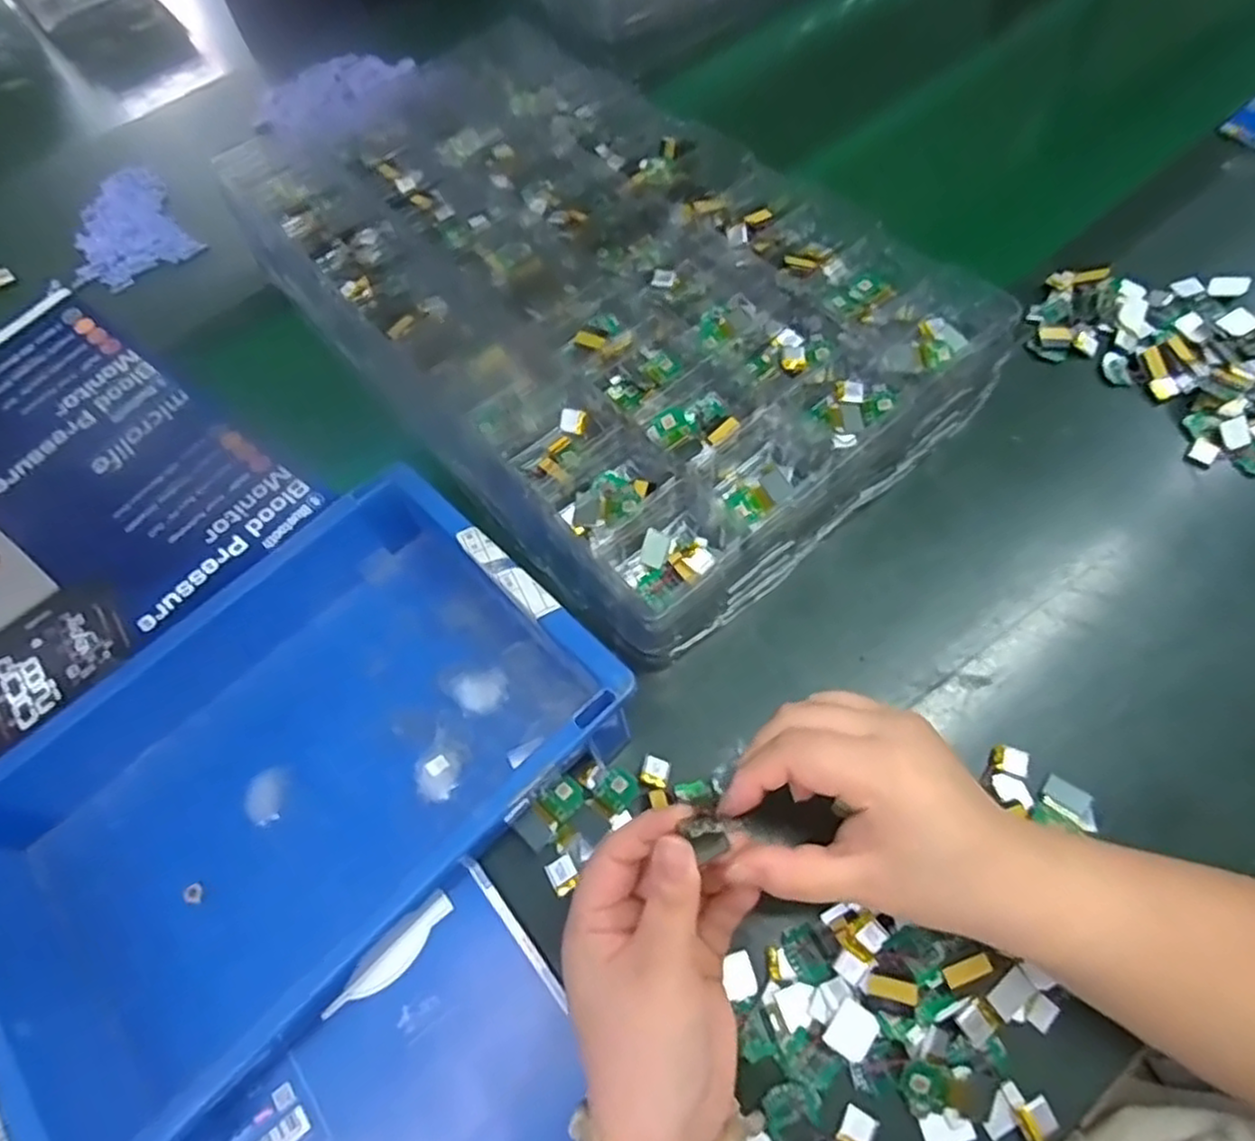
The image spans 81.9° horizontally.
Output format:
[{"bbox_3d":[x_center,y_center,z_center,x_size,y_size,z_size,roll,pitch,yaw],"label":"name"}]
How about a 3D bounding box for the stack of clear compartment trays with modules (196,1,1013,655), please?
[{"bbox_3d":[-0.056,-0.236,0.532,0.328,0.053,0.593,-38,69,-14],"label":"stack of clear compartment trays with modules"}]

